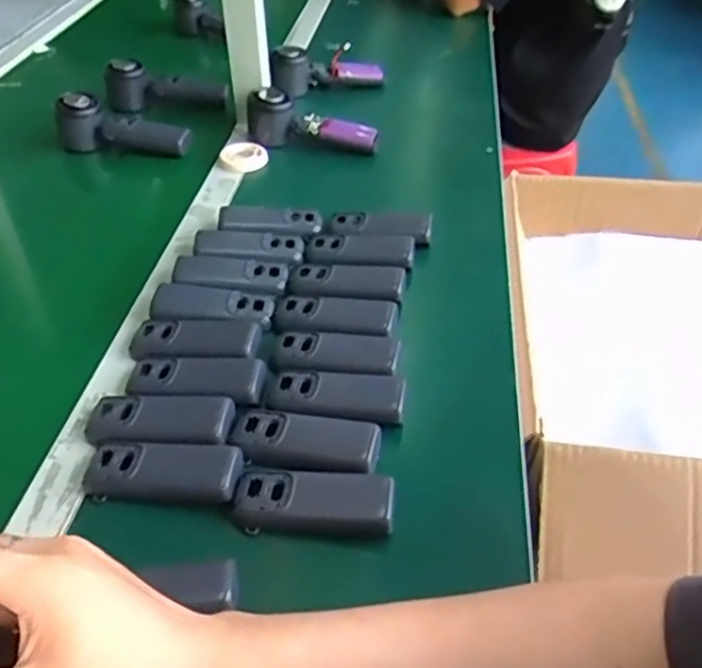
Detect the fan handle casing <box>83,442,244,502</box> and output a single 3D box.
[{"bbox_3d":[-0.129,0.094,0.470,0.104,0.015,0.038,3,41,2],"label":"fan handle casing"}]

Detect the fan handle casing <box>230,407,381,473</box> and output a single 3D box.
[{"bbox_3d":[-0.034,0.075,0.489,0.106,0.014,0.047,8,42,9],"label":"fan handle casing"}]

